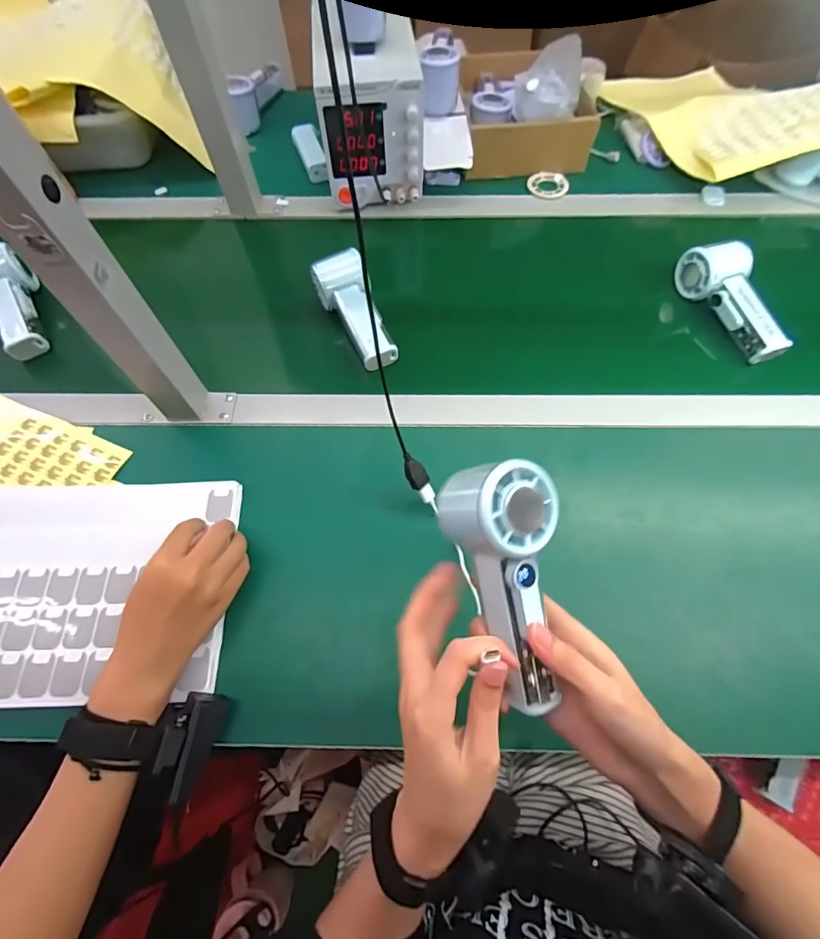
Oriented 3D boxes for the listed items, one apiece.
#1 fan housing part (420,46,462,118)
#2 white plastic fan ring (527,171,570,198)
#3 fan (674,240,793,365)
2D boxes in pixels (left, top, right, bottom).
[{"bbox_3d":[0.039,-0.509,0.603,0.048,0.059,0.050,5,64,4],"label":"fan housing part"},{"bbox_3d":[0.202,-0.409,0.661,0.055,0.007,0.050,-1,71,4],"label":"white plastic fan ring"},{"bbox_3d":[0.374,-0.194,0.523,0.054,0.047,0.151,-18,65,-7],"label":"fan"}]

